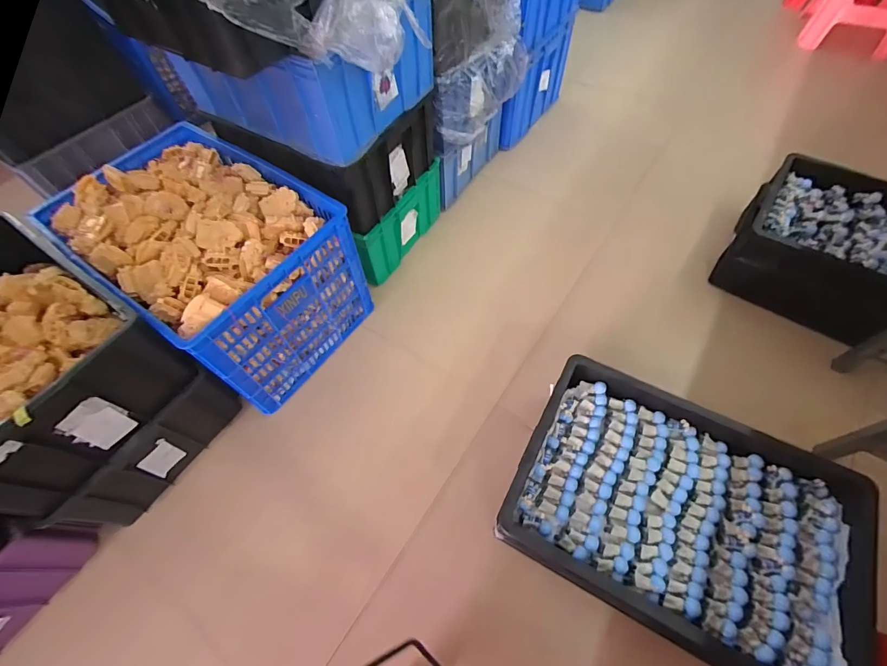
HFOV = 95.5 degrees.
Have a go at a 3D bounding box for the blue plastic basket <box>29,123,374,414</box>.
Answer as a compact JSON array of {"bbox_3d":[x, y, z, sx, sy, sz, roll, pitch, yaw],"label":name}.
[{"bbox_3d":[-0.628,-0.198,1.166,0.676,0.417,0.481,32,66,19],"label":"blue plastic basket"}]

